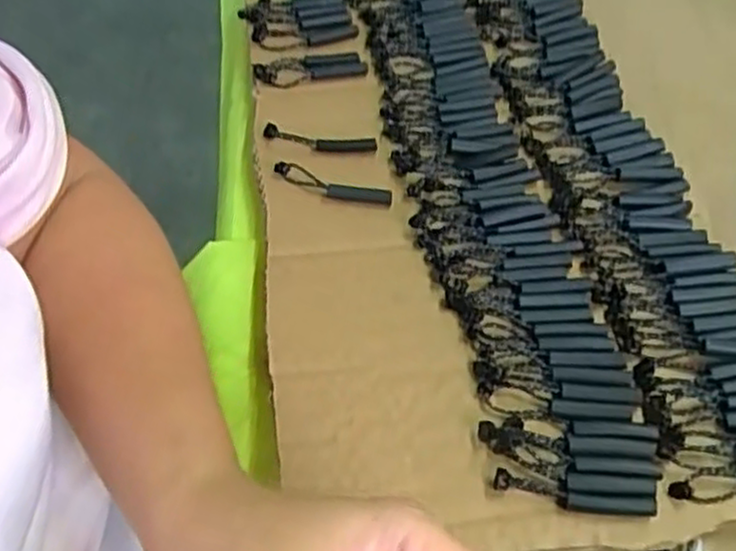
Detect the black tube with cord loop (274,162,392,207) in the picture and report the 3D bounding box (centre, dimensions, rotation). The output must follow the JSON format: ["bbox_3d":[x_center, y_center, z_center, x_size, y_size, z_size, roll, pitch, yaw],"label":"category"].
[{"bbox_3d":[-0.021,-0.054,0.442,0.072,0.005,0.014,16,58,11],"label":"black tube with cord loop"}]

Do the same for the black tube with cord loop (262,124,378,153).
[{"bbox_3d":[-0.030,-0.084,0.462,0.071,0.004,0.013,6,57,5],"label":"black tube with cord loop"}]

